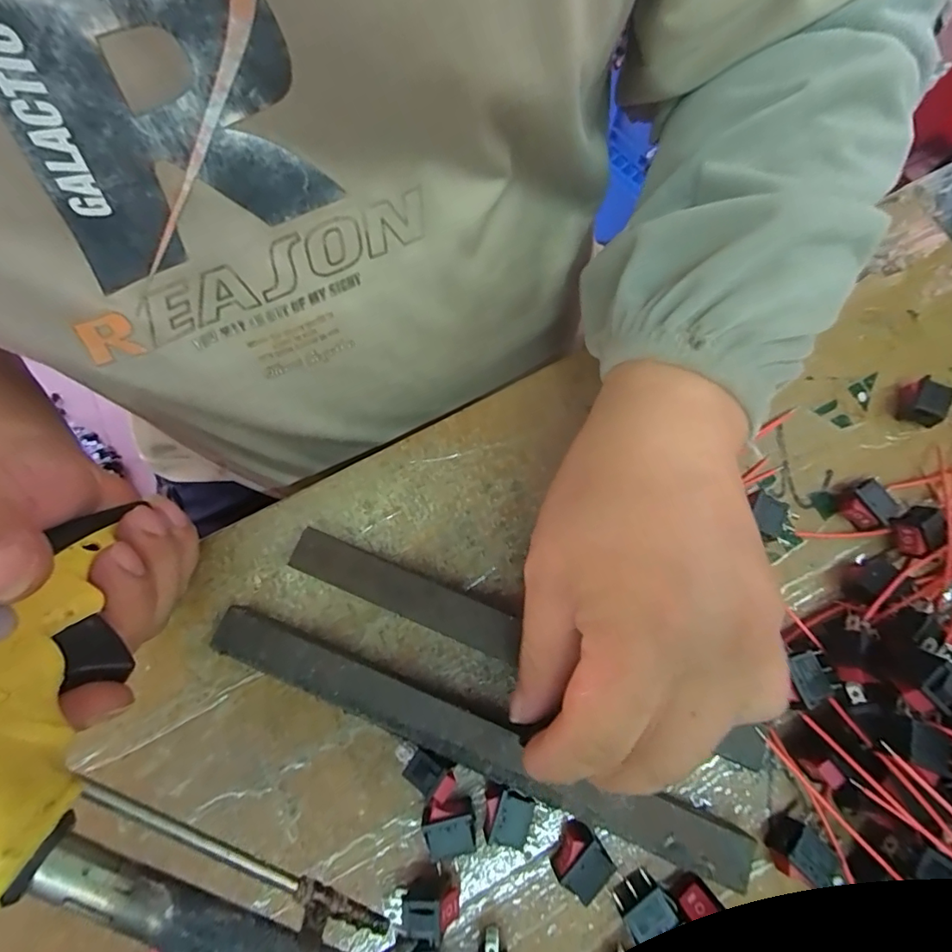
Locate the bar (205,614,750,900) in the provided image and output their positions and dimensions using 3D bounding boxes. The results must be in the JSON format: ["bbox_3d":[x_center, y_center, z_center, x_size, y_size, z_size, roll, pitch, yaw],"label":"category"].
[{"bbox_3d":[-0.004,0.109,0.215,0.232,0.018,0.022,22,75,6],"label":"bar"}]

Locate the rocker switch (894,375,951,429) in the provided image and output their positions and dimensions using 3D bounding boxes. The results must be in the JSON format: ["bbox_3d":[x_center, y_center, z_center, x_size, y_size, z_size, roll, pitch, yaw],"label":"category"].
[{"bbox_3d":[0.225,-0.037,0.257,0.017,0.014,0.019,30,76,8],"label":"rocker switch"}]

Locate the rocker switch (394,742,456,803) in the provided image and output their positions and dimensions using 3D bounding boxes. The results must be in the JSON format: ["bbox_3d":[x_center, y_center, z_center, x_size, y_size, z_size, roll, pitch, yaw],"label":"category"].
[{"bbox_3d":[-0.021,0.123,0.214,0.026,0.021,0.014,31,76,9],"label":"rocker switch"}]

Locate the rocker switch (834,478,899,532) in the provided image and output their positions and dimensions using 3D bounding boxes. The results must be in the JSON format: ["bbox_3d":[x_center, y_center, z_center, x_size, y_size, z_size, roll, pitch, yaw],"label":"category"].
[{"bbox_3d":[0.187,0.015,0.245,0.019,0.014,0.022,-28,76,-8],"label":"rocker switch"}]

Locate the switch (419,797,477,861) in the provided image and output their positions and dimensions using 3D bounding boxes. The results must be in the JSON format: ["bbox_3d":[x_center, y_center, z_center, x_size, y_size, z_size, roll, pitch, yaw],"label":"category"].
[{"bbox_3d":[-0.011,0.144,0.211,0.021,0.013,0.021,-12,74,-3],"label":"switch"}]

